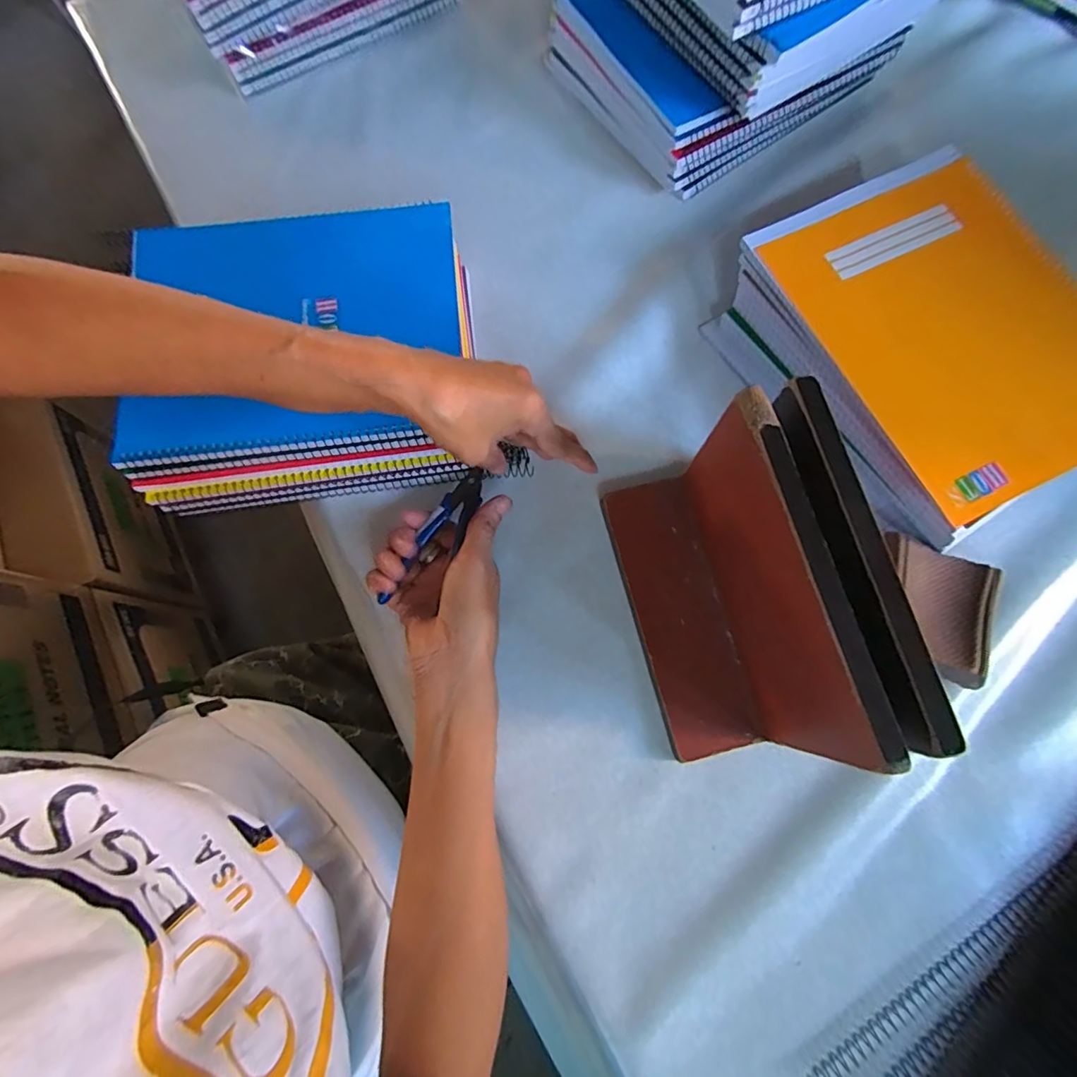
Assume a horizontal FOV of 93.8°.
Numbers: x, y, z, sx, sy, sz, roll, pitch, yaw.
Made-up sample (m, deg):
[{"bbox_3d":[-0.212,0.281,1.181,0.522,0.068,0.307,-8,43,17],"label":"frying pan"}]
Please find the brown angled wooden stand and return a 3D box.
[{"bbox_3d":[0.121,0.030,0.305,0.106,0.160,0.202,-12,75,-3],"label":"brown angled wooden stand"}]

